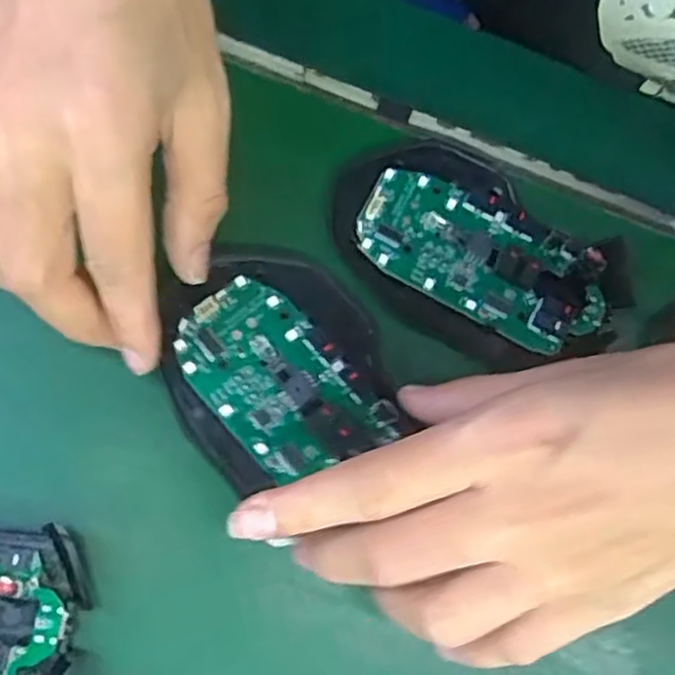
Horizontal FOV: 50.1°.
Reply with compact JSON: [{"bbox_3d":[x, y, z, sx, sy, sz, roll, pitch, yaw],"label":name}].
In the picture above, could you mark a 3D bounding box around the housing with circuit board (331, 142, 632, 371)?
[{"bbox_3d":[0.053,-0.031,0.277,0.112,0.023,0.072,29,77,10],"label":"housing with circuit board"}]

